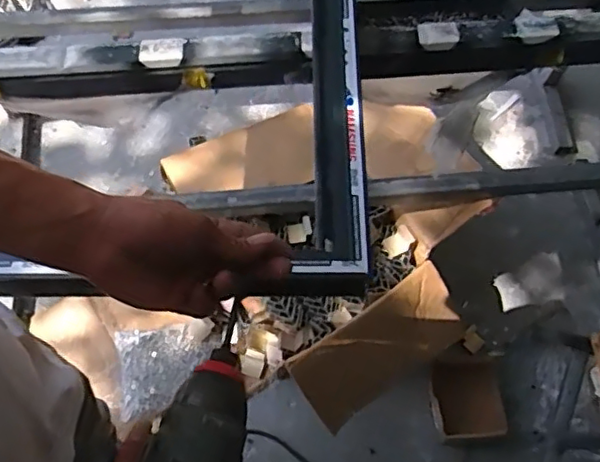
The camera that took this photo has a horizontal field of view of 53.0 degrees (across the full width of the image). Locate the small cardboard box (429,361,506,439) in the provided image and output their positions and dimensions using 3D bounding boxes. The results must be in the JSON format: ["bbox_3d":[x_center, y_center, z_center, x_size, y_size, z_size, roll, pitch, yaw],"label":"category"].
[{"bbox_3d":[0.334,0.340,1.229,0.143,0.045,0.160,-2,66,-3],"label":"small cardboard box"}]

